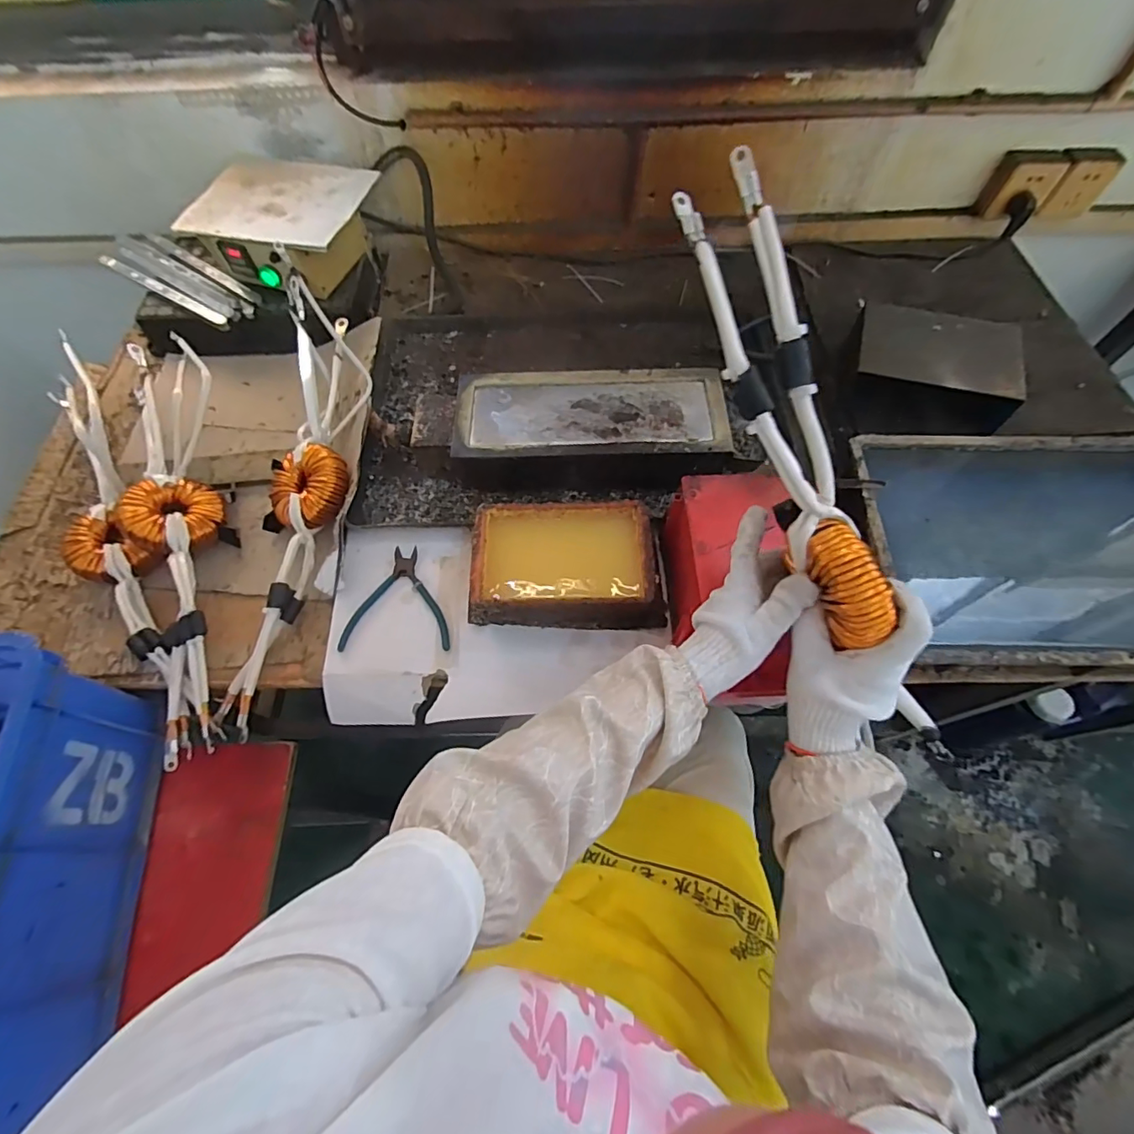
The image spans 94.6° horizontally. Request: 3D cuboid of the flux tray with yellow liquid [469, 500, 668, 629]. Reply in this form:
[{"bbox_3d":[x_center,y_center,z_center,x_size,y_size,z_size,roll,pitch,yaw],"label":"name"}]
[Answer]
[{"bbox_3d":[0.002,-0.002,0.612,0.222,0.070,0.137,1,62,2],"label":"flux tray with yellow liquid"}]

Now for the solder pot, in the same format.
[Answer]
[{"bbox_3d":[0.031,-0.170,0.688,0.337,0.090,0.161,3,62,3],"label":"solder pot"}]

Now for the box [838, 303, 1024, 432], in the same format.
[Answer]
[{"bbox_3d":[0.501,-0.271,0.739,0.203,0.090,0.168,15,64,9],"label":"box"}]

